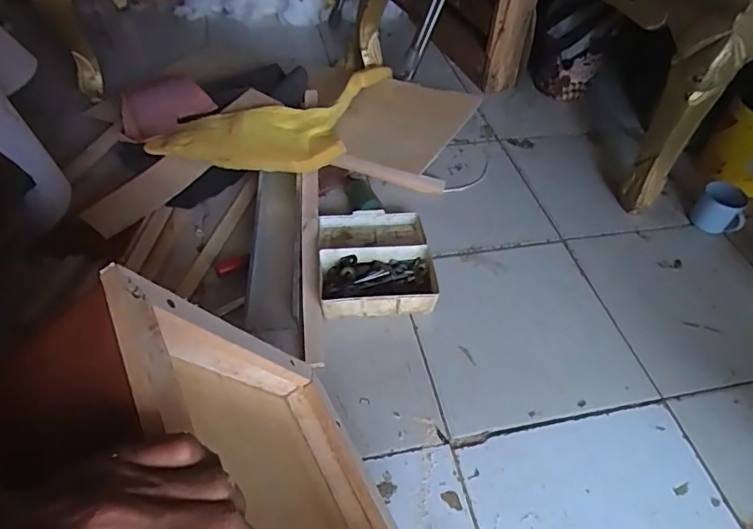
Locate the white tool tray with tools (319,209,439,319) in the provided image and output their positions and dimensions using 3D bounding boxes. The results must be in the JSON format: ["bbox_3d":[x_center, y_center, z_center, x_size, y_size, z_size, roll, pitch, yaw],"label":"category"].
[{"bbox_3d":[-0.002,-0.008,0.783,0.171,0.049,0.200,-2,49,-6],"label":"white tool tray with tools"}]

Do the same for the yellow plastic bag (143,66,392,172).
[{"bbox_3d":[-0.126,-0.268,0.912,0.515,0.070,0.196,-30,57,-27],"label":"yellow plastic bag"}]

